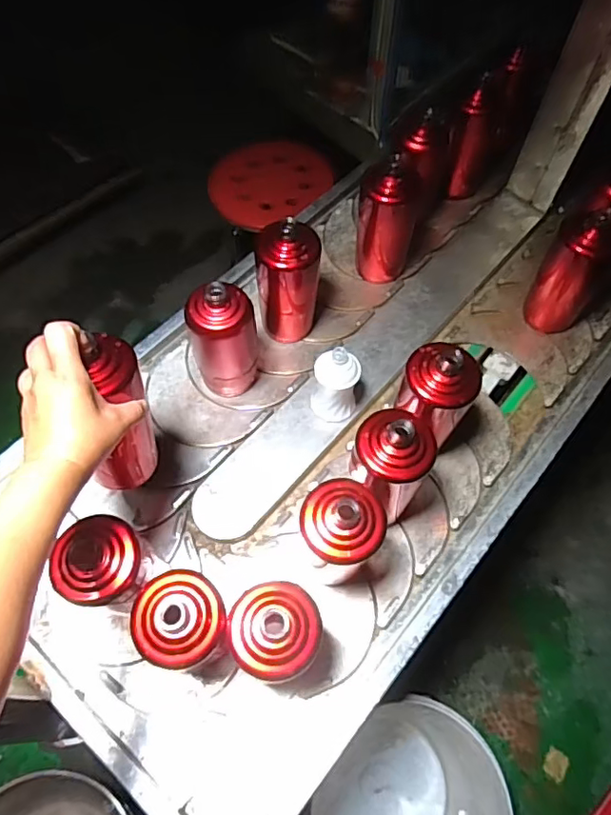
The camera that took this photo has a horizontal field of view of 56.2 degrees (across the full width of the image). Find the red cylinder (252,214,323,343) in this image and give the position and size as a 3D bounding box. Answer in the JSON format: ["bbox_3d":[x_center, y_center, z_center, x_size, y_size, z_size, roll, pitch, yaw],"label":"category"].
[{"bbox_3d":[-0.022,-0.174,0.775,0.082,0.187,0.071,-5,63,0],"label":"red cylinder"}]

